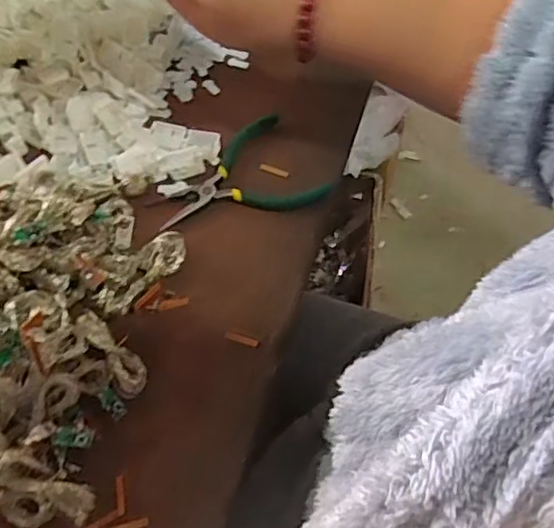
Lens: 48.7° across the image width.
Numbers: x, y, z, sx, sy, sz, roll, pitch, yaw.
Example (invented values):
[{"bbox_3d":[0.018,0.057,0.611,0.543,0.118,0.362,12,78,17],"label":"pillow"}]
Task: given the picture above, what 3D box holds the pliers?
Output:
[{"bbox_3d":[-0.031,-0.061,0.445,0.115,0.008,0.088,-26,63,-15],"label":"pliers"}]

